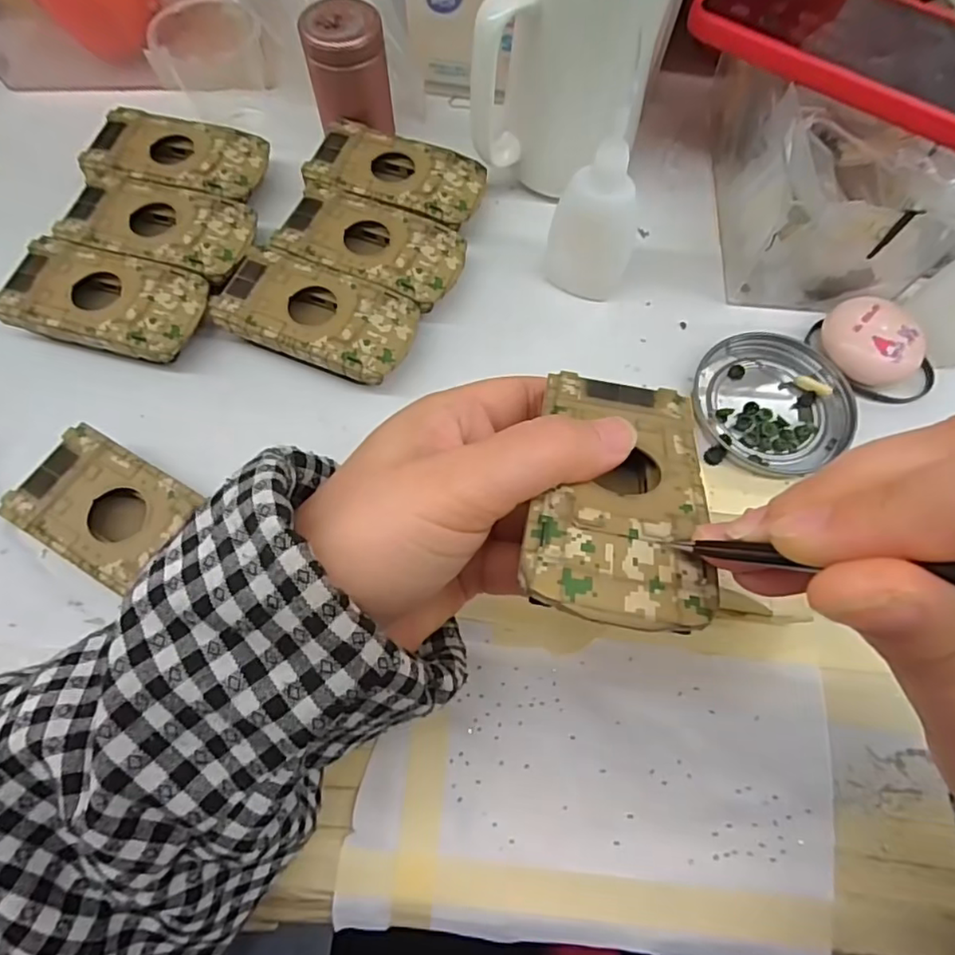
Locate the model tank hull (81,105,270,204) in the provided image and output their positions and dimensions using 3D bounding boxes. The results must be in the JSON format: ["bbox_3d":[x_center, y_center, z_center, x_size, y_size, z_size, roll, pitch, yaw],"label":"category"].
[{"bbox_3d":[-0.170,-0.180,0.339,0.092,0.025,0.050,13,68,4],"label":"model tank hull"}]

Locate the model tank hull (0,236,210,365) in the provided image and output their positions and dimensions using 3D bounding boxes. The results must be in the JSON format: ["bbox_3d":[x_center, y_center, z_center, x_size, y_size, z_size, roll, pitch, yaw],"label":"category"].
[{"bbox_3d":[-0.187,-0.088,0.299,0.093,0.022,0.051,14,68,4],"label":"model tank hull"}]

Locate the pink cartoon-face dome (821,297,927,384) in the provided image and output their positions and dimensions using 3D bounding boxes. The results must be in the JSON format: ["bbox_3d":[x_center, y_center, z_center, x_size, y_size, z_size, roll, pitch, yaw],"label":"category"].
[{"bbox_3d":[0.203,-0.070,0.303,0.039,0.022,0.047,-25,71,-11],"label":"pink cartoon-face dome"}]

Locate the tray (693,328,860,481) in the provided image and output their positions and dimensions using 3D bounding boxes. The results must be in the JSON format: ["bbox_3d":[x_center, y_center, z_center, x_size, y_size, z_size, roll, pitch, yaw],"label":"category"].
[{"bbox_3d":[0.150,-0.040,0.299,0.074,0.007,0.075,0,68,-1],"label":"tray"}]

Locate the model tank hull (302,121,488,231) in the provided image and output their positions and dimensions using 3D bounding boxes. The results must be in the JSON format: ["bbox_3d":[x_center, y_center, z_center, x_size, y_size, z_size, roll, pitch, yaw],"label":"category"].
[{"bbox_3d":[-0.045,-0.168,0.336,0.093,0.025,0.050,17,68,5],"label":"model tank hull"}]

